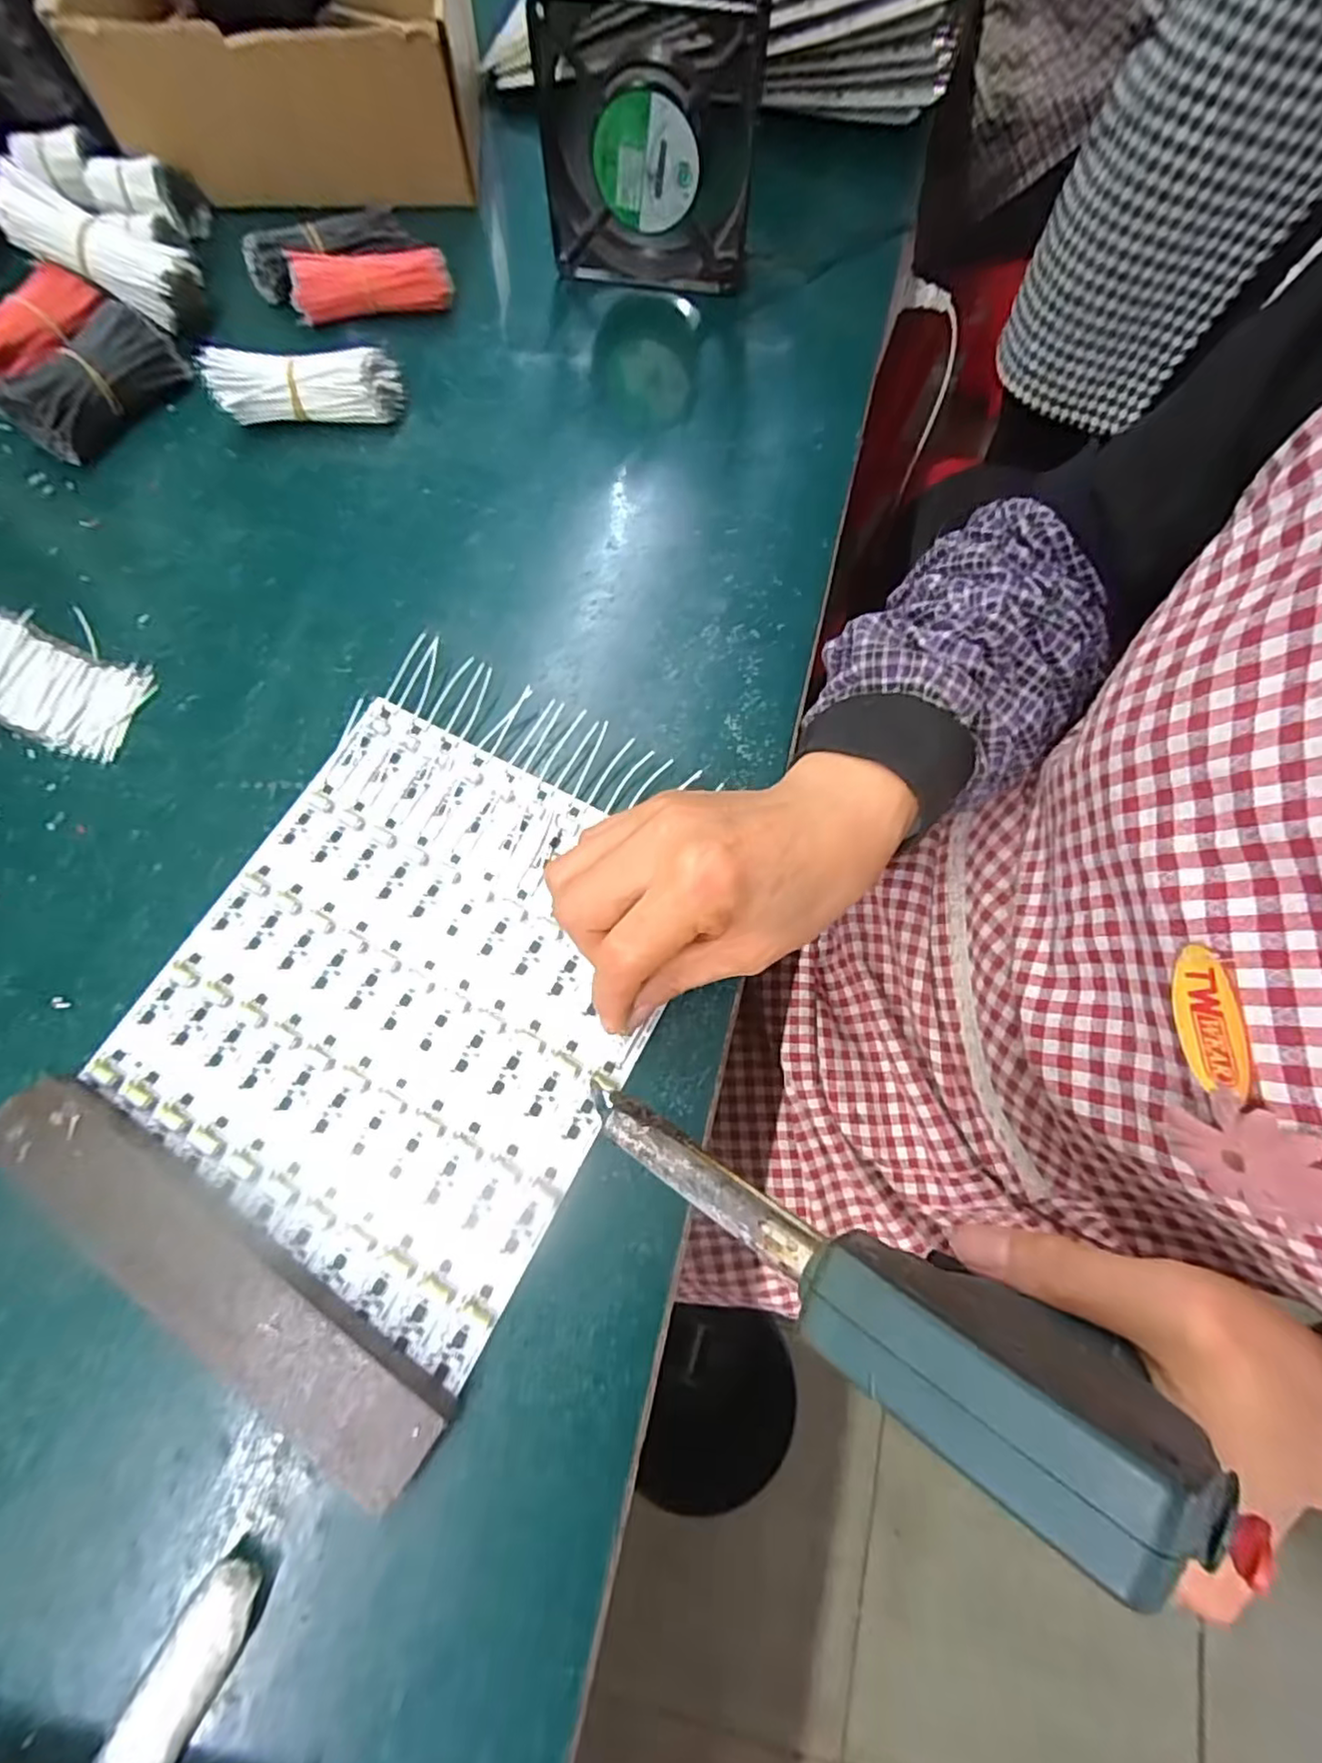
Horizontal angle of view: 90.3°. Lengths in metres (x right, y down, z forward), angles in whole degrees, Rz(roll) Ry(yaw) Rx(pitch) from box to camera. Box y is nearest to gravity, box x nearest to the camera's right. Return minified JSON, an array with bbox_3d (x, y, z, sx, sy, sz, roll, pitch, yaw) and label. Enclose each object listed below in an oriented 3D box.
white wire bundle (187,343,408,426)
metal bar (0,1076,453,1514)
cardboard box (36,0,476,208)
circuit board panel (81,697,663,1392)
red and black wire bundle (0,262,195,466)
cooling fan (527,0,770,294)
[{"bbox_3d":[-0.204,-0.287,0.379,0.101,0.033,0.032,-3,71,-2],"label":"white wire bundle"},{"bbox_3d":[-0.163,0.143,0.237,0.196,0.020,0.037,34,74,10],"label":"metal bar"},{"bbox_3d":[-0.244,-0.561,0.432,0.230,0.087,0.186,-3,71,-2],"label":"cardboard box"},{"bbox_3d":[-0.104,0.043,0.283,0.192,0.006,0.211,28,73,9],"label":"circuit board panel"},{"bbox_3d":[-0.342,-0.299,0.378,0.091,0.037,0.099,35,74,11],"label":"red and black wire bundle"},{"bbox_3d":[-0.009,-0.423,0.378,0.124,0.127,0.038,9,71,2],"label":"cooling fan"}]

